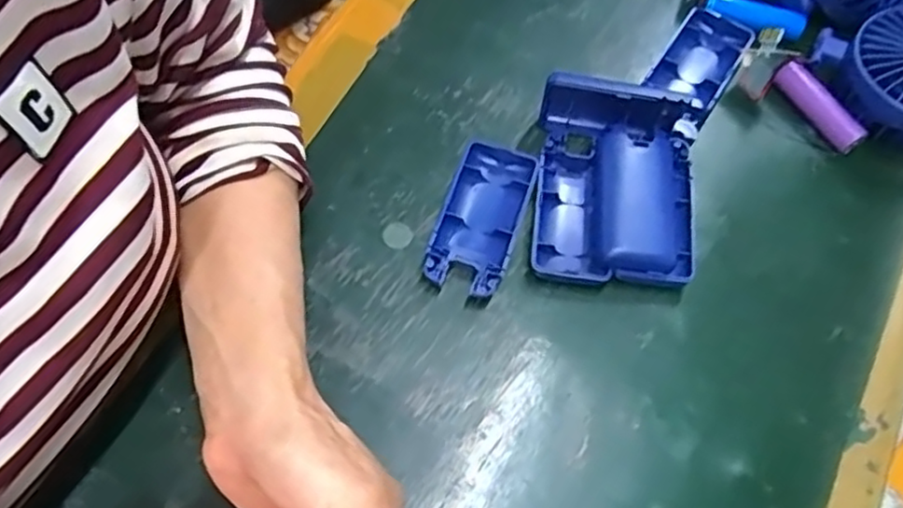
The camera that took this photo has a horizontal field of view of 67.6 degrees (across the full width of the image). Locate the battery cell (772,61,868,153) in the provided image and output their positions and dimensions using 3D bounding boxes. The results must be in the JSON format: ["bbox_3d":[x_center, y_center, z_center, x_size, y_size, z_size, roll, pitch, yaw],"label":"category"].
[{"bbox_3d":[0.226,-0.090,0.418,0.013,0.021,0.065,-30,68,-15],"label":"battery cell"}]

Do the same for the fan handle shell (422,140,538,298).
[{"bbox_3d":[0.017,-0.020,0.387,0.044,0.013,0.092,17,65,7],"label":"fan handle shell"}]

